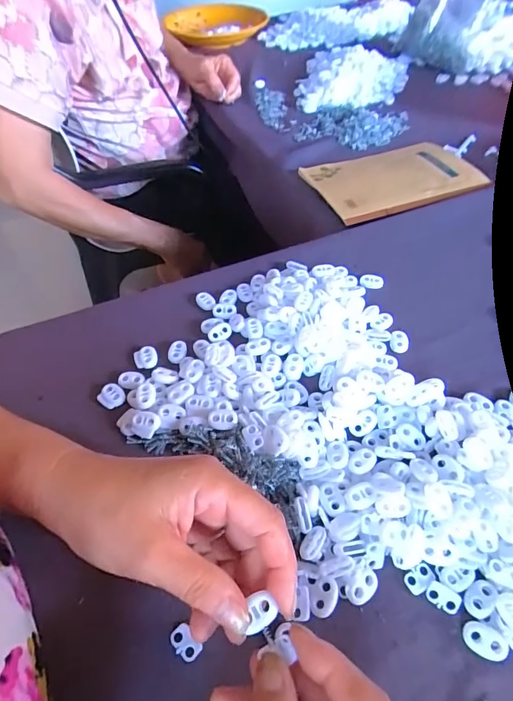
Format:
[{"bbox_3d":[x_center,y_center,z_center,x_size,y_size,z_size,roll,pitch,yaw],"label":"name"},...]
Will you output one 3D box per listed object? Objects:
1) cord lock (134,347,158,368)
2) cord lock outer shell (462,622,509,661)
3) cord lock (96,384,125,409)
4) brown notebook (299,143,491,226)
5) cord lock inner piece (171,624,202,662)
[{"bbox_3d":[-0.098,0.007,0.358,0.020,0.005,0.022,-18,54,-10],"label":"cord lock"},{"bbox_3d":[0.130,0.165,0.231,0.023,0.004,0.015,23,57,19],"label":"cord lock outer shell"},{"bbox_3d":[-0.120,0.038,0.337,0.019,0.007,0.020,-39,60,-24],"label":"cord lock"},{"bbox_3d":[0.187,-0.234,0.549,0.212,0.013,0.144,-16,54,-9],"label":"brown notebook"},{"bbox_3d":[-0.041,0.171,0.237,0.018,0.004,0.012,37,63,26],"label":"cord lock inner piece"}]

